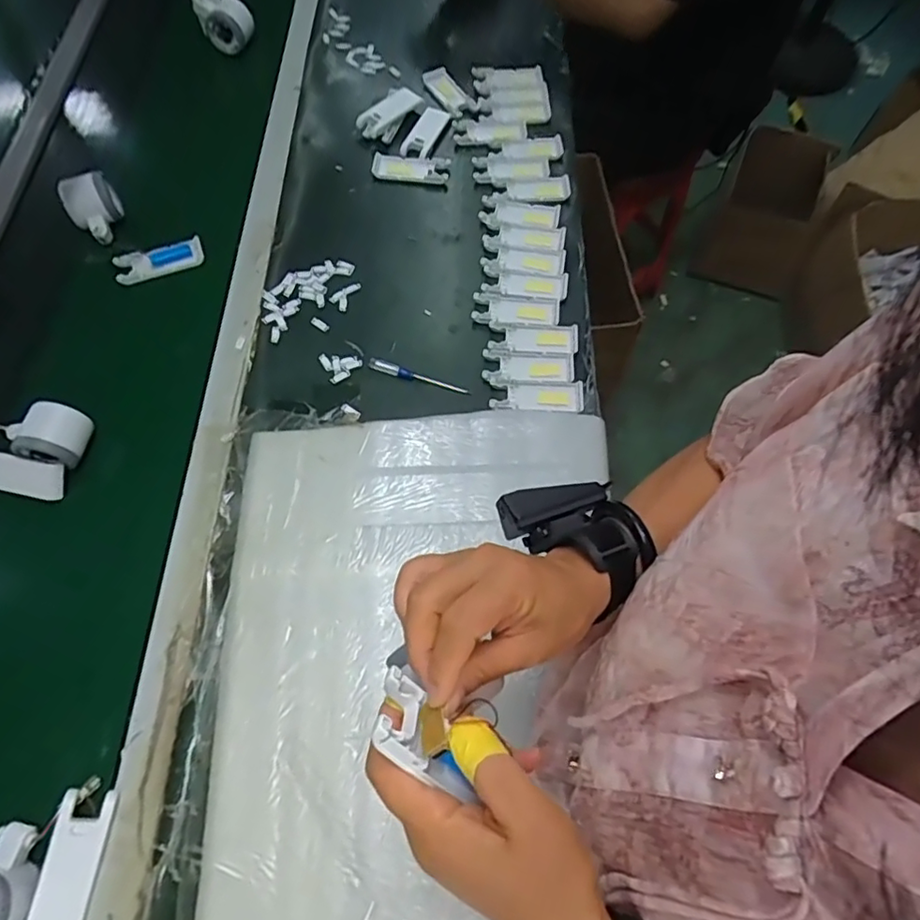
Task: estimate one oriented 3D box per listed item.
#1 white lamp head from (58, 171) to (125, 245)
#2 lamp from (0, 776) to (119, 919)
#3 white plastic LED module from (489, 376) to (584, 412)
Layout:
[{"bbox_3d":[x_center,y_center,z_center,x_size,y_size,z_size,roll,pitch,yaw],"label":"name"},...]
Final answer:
[{"bbox_3d":[-0.458,-0.311,0.726,0.066,0.054,0.068,-31,70,-15],"label":"white lamp head"},{"bbox_3d":[-0.337,0.316,0.452,0.090,0.049,0.111,7,65,1],"label":"lamp"},{"bbox_3d":[0.089,-0.077,0.668,0.104,0.004,0.041,4,65,0],"label":"white plastic LED module"}]

